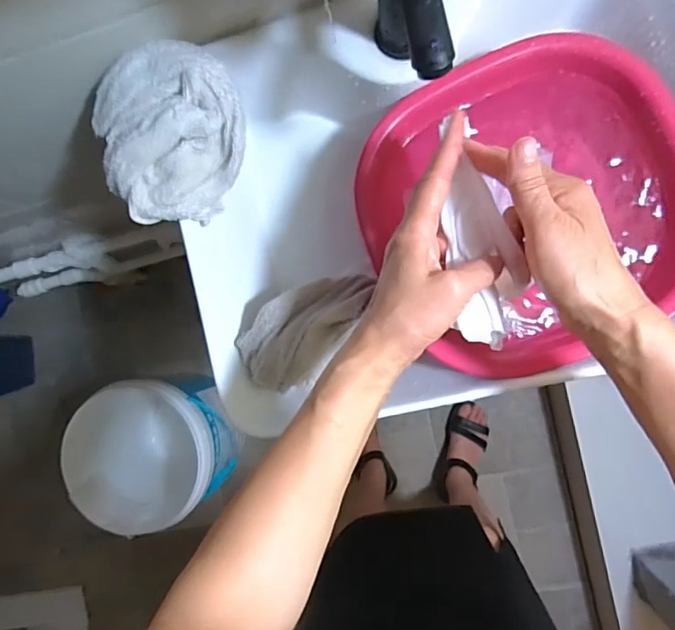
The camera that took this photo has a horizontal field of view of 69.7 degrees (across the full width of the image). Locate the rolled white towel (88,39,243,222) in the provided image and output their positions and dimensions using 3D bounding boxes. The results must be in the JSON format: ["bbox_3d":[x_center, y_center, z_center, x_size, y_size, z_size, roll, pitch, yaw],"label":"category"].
[{"bbox_3d":[-0.154,-0.166,0.442,0.141,0.060,0.152,-25,87,8],"label":"rolled white towel"}]

